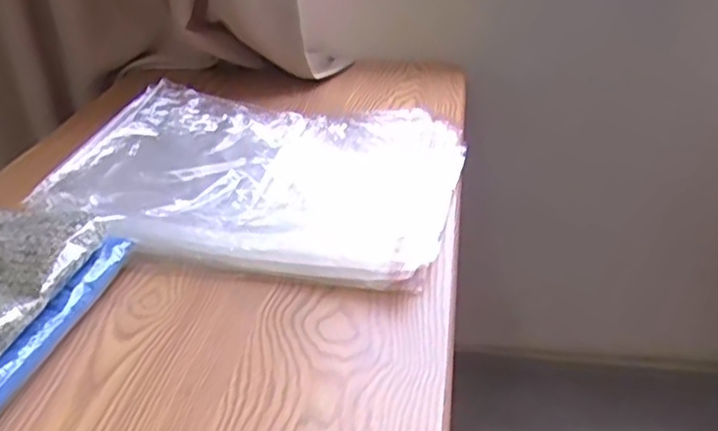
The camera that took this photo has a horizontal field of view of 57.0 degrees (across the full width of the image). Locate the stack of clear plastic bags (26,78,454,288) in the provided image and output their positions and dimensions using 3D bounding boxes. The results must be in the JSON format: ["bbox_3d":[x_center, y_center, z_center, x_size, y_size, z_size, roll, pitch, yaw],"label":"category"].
[{"bbox_3d":[-0.108,-0.056,0.759,0.422,0.062,0.307,7,33,14],"label":"stack of clear plastic bags"}]

